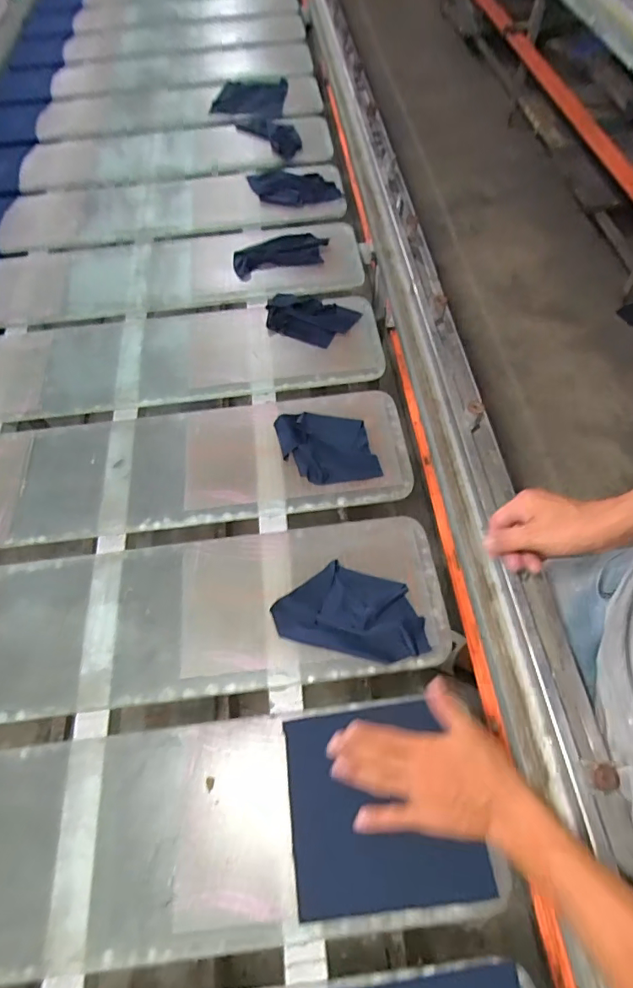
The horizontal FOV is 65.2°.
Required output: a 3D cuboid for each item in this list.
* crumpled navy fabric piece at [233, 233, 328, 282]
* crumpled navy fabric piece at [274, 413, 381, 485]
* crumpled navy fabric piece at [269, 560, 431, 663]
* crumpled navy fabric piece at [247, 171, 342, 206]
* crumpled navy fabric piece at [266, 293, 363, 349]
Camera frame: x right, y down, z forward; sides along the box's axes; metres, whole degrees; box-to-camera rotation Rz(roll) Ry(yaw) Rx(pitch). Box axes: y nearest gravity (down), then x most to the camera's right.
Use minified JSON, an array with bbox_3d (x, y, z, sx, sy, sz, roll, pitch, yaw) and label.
[{"bbox_3d":[-0.069,-0.468,0.974,0.188,0.017,0.101,-12,62,-5],"label":"crumpled navy fabric piece"},{"bbox_3d":[0.015,-0.073,0.739,0.131,0.020,0.133,-13,62,-5],"label":"crumpled navy fabric piece"},{"bbox_3d":[0.044,0.145,0.618,0.184,0.013,0.103,12,63,8],"label":"crumpled navy fabric piece"},{"bbox_3d":[-0.050,-0.672,1.093,0.199,0.029,0.140,1,62,2],"label":"crumpled navy fabric piece"},{"bbox_3d":[-0.010,-0.313,0.879,0.159,0.034,0.106,15,63,9],"label":"crumpled navy fabric piece"}]

